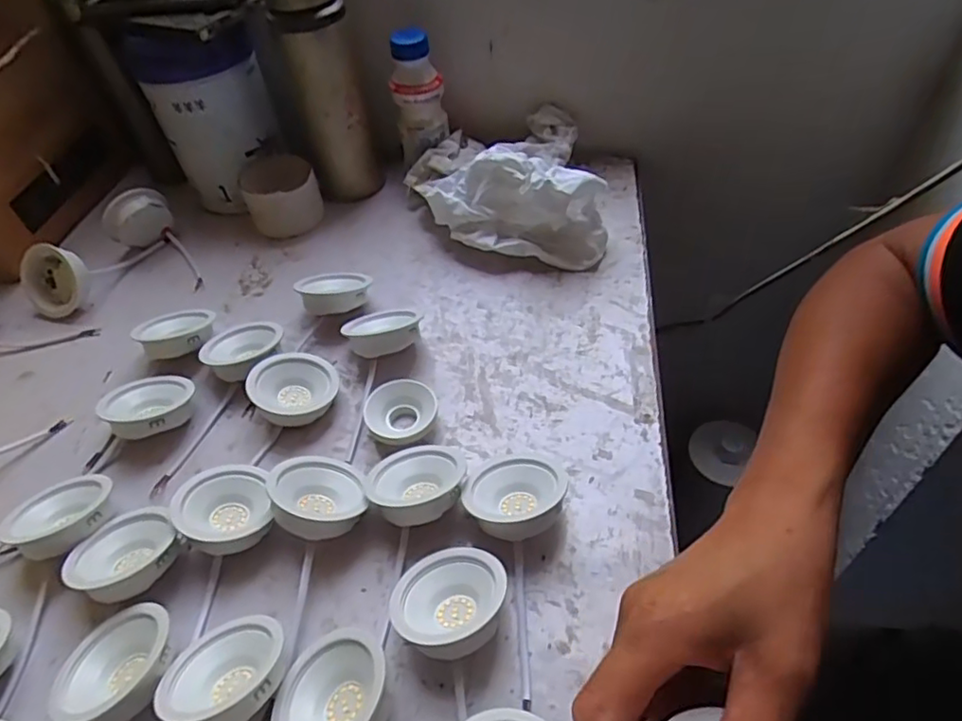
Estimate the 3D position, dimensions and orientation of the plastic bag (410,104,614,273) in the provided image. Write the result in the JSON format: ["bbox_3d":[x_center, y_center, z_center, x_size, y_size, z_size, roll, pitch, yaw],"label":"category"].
[{"bbox_3d":[0.019,-0.194,0.647,0.191,0.092,0.216,-5,47,-1],"label":"plastic bag"}]

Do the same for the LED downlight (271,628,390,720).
[{"bbox_3d":[-0.082,0.191,0.340,0.064,0.027,0.069,-8,34,27],"label":"LED downlight"}]

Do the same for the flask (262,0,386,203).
[{"bbox_3d":[-0.171,-0.291,0.652,0.089,0.231,0.070,-23,49,-16],"label":"flask"}]

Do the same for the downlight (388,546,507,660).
[{"bbox_3d":[-0.018,0.150,0.372,0.067,0.030,0.067,-8,29,4],"label":"downlight"}]

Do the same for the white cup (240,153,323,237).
[{"bbox_3d":[-0.221,-0.186,0.677,0.080,0.068,0.076,-2,47,2],"label":"white cup"}]

